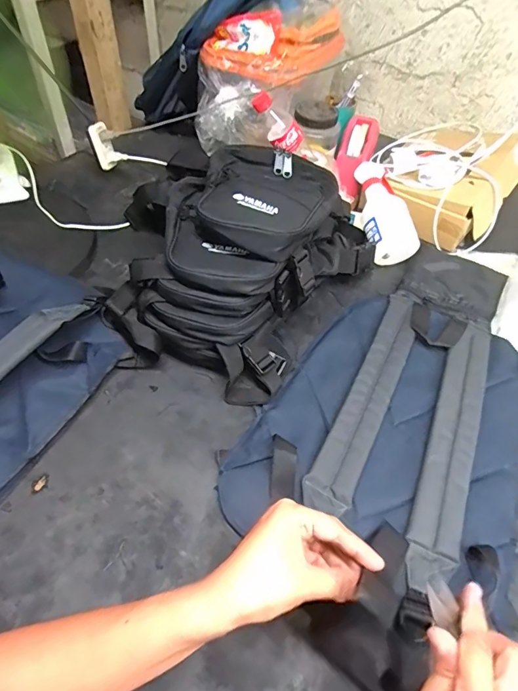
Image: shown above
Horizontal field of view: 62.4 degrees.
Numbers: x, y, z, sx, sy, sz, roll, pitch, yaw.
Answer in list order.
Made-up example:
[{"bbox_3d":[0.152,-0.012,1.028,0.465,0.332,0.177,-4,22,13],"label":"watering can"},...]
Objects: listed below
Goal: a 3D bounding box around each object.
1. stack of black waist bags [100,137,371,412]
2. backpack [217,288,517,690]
[{"bbox_3d":[-0.028,-0.144,0.627,0.234,0.165,0.388,19,51,12],"label":"stack of black waist bags"},{"bbox_3d":[0.171,0.109,0.526,0.309,0.038,0.473,29,57,20],"label":"backpack"}]

